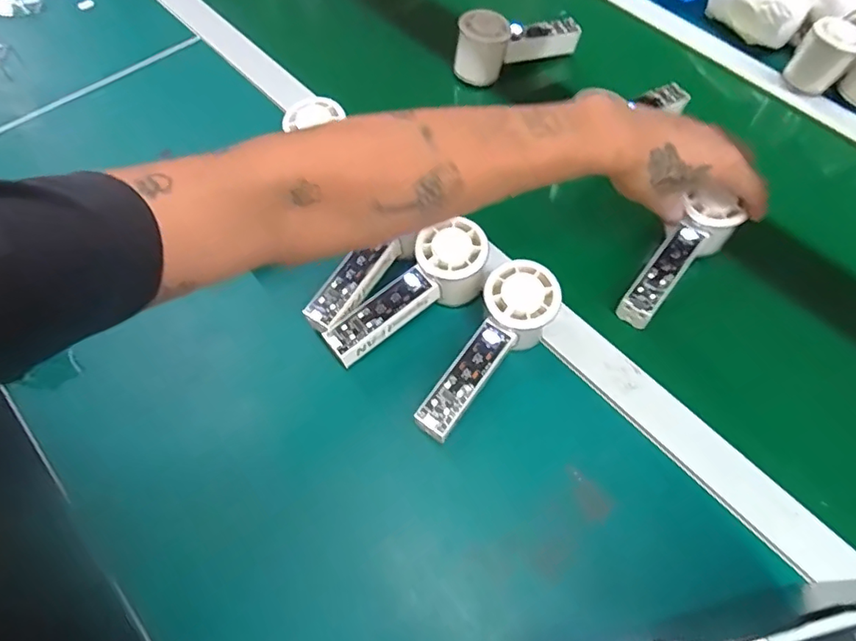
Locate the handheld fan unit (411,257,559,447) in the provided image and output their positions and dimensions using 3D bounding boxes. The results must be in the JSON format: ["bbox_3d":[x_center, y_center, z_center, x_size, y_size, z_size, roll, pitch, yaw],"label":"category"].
[{"bbox_3d":[0.045,0.024,0.412,0.055,0.051,0.152,35,79,18],"label":"handheld fan unit"}]

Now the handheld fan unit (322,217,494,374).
[{"bbox_3d":[-0.012,-0.018,0.433,0.150,0.056,0.053,-38,66,-4],"label":"handheld fan unit"}]

